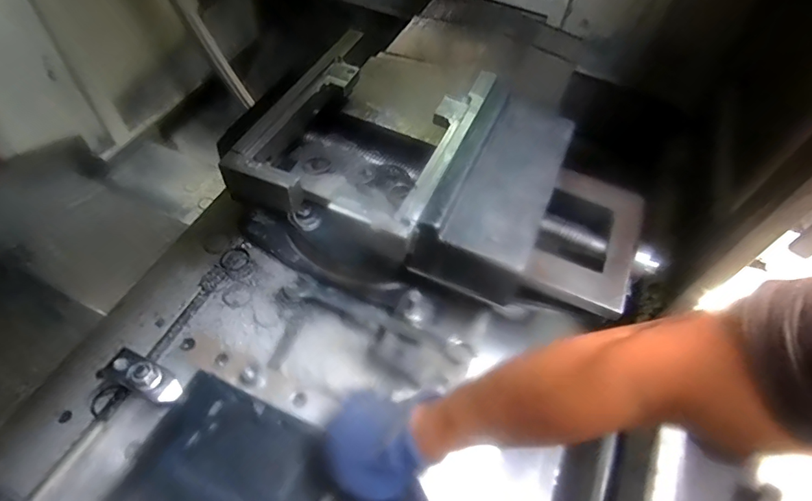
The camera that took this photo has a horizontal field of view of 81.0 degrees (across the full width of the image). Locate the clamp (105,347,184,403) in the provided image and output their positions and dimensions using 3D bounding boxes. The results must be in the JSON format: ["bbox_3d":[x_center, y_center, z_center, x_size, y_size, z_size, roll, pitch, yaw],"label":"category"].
[{"bbox_3d":[-0.304,0.140,0.548,0.093,0.041,0.035,26,57,13],"label":"clamp"}]

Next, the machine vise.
[{"bbox_3d":[0.055,-0.070,0.698,0.521,0.207,0.319,22,56,11],"label":"machine vise"}]

